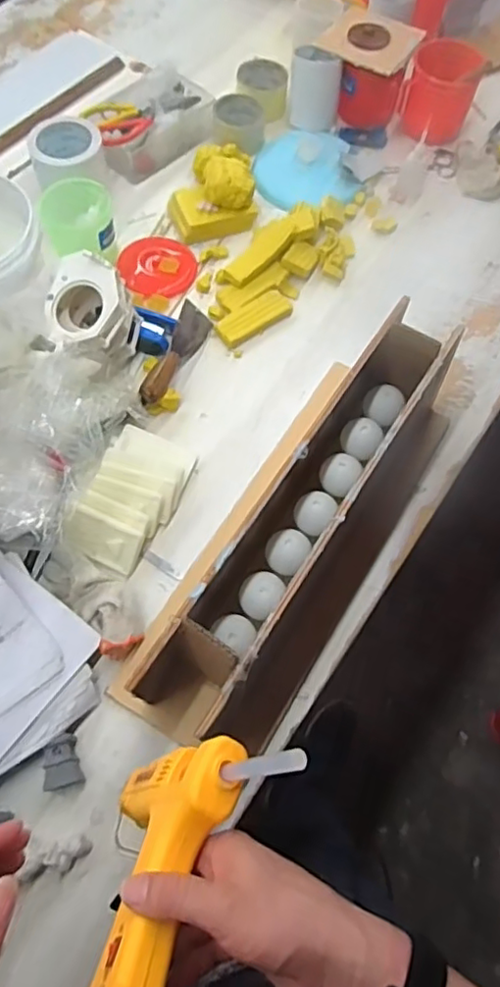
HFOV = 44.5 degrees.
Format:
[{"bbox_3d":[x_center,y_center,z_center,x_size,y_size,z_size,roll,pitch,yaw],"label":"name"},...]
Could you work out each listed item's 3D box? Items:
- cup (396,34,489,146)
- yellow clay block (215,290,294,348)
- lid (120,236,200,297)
[{"bbox_3d":[0.315,-0.669,1.028,0.116,0.121,0.105,16,67,6],"label":"cup"},{"bbox_3d":[0.006,-0.254,0.888,0.120,0.016,0.045,-33,71,-15],"label":"yellow clay block"},{"bbox_3d":[-0.135,-0.341,0.921,0.108,0.016,0.112,0,66,-1],"label":"lid"}]

